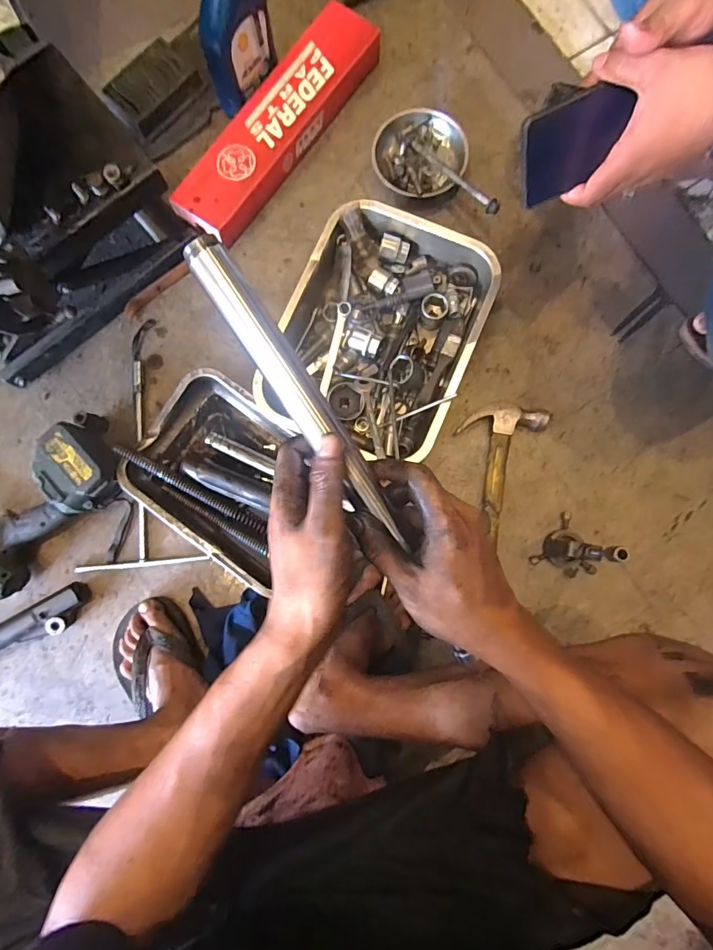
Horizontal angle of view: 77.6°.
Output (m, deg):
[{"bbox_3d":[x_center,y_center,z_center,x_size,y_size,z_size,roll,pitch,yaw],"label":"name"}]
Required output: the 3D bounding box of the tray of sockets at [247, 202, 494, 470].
[{"bbox_3d":[0.033,-0.203,0.663,0.267,0.076,0.357,22,84,3],"label":"tray of sockets"}]

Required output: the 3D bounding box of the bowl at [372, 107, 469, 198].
[{"bbox_3d":[0.101,-0.510,0.715,0.143,0.040,0.138,0,83,1],"label":"bowl"}]

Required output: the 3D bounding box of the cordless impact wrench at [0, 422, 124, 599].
[{"bbox_3d":[-0.455,0.047,0.634,0.262,0.079,0.132,-44,84,-5],"label":"cordless impact wrench"}]

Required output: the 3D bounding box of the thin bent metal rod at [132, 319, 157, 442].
[{"bbox_3d":[-0.335,-0.150,0.684,0.030,0.017,0.197,1,83,1],"label":"thin bent metal rod"}]

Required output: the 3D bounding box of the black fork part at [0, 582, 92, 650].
[{"bbox_3d":[-0.521,0.246,0.635,0.302,0.041,0.050,-28,83,-3],"label":"black fork part"}]

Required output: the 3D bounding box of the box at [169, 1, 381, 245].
[{"bbox_3d":[-0.125,-0.562,0.718,0.119,0.056,0.441,36,85,5],"label":"box"}]

